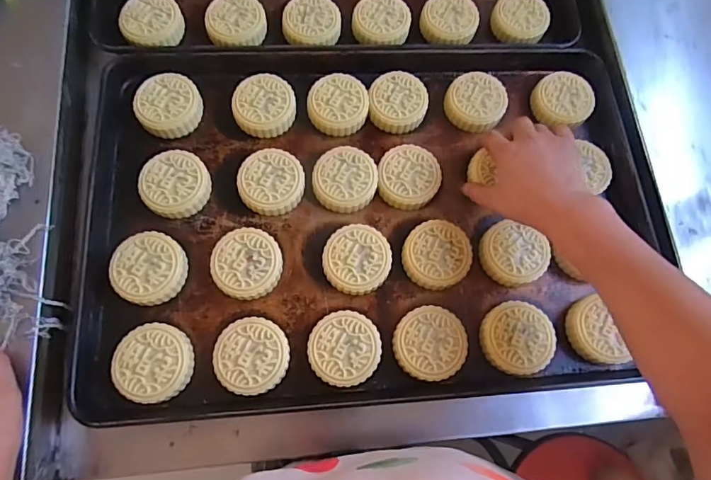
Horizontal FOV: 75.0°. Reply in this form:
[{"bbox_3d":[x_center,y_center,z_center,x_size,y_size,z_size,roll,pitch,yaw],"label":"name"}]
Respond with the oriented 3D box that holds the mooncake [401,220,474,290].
[{"bbox_3d":[0.086,0.017,0.497,0.070,0.034,0.069,1,61,-1],"label":"mooncake"}]

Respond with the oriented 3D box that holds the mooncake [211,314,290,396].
[{"bbox_3d":[-0.100,0.112,0.447,0.067,0.023,0.068,1,61,-1],"label":"mooncake"}]

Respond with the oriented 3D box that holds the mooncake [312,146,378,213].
[{"bbox_3d":[-0.011,-0.068,0.517,0.069,0.030,0.067,1,61,-1],"label":"mooncake"}]

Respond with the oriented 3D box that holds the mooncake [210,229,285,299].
[{"bbox_3d":[-0.112,0.024,0.479,0.068,0.029,0.069,1,61,-1],"label":"mooncake"}]

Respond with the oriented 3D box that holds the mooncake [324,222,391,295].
[{"bbox_3d":[0.002,0.021,0.488,0.069,0.026,0.068,8,61,3],"label":"mooncake"}]

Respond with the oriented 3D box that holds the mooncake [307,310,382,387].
[{"bbox_3d":[-0.011,0.107,0.456,0.069,0.023,0.068,1,61,-1],"label":"mooncake"}]

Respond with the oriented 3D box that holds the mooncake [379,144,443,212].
[{"bbox_3d":[0.060,-0.070,0.520,0.068,0.022,0.072,14,62,6],"label":"mooncake"}]

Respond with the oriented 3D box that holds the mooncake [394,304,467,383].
[{"bbox_3d":[0.074,0.103,0.463,0.069,0.022,0.069,1,61,-1],"label":"mooncake"}]

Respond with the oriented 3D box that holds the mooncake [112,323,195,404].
[{"bbox_3d":[-0.191,0.116,0.438,0.066,0.024,0.069,3,61,0],"label":"mooncake"}]

